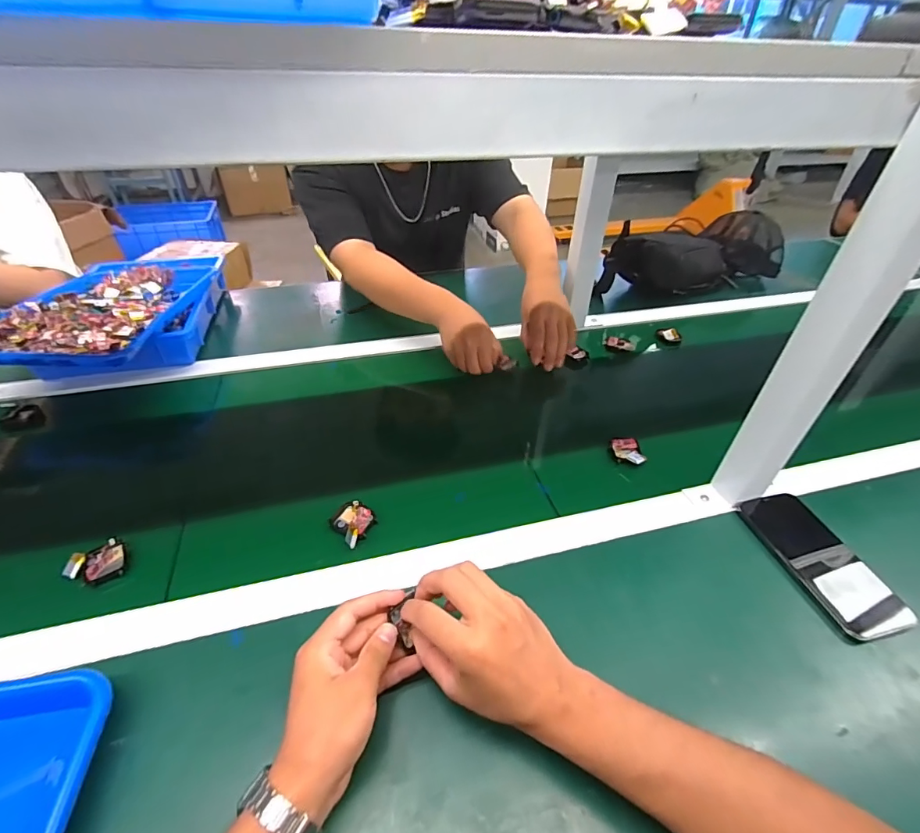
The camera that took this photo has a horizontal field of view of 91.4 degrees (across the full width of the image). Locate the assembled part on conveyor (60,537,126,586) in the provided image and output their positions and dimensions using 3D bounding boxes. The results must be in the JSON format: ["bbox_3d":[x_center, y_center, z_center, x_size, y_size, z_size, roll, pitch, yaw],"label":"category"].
[{"bbox_3d":[-0.364,0.146,0.446,0.051,0.026,0.035,-13,42,-17],"label":"assembled part on conveyor"}]

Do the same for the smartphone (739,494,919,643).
[{"bbox_3d":[0.376,0.148,0.470,0.078,0.012,0.158,-10,41,-13],"label":"smartphone"}]

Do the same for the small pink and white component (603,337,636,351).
[{"bbox_3d":[0.287,-0.130,0.810,0.057,0.021,0.023,24,45,25],"label":"small pink and white component"}]

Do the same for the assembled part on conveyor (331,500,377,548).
[{"bbox_3d":[-0.117,0.114,0.493,0.041,0.018,0.057,-30,49,-32],"label":"assembled part on conveyor"}]

